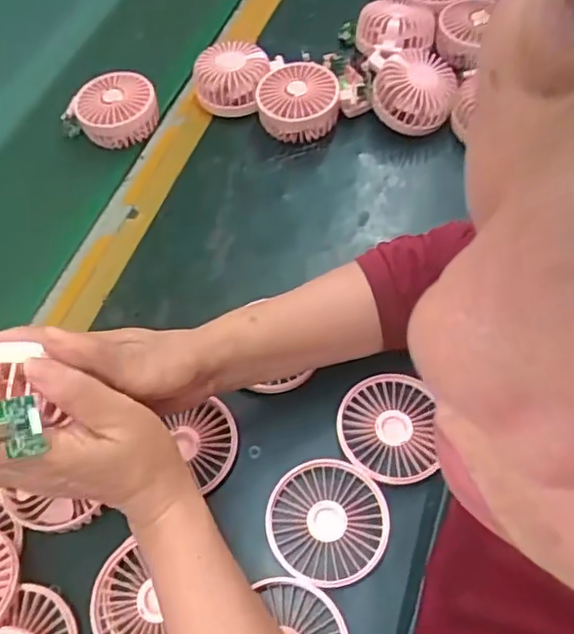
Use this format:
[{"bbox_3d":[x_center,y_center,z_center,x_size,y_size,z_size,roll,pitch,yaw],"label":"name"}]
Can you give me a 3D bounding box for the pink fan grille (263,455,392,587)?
[{"bbox_3d":[0.030,0.152,0.441,0.087,0.010,0.086,-11,58,-3],"label":"pink fan grille"}]

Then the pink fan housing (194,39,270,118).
[{"bbox_3d":[-0.061,-0.267,0.658,0.083,0.042,0.077,-3,58,2],"label":"pink fan housing"}]

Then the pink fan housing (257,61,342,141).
[{"bbox_3d":[0.012,-0.230,0.636,0.084,0.045,0.082,-2,58,3],"label":"pink fan housing"}]

